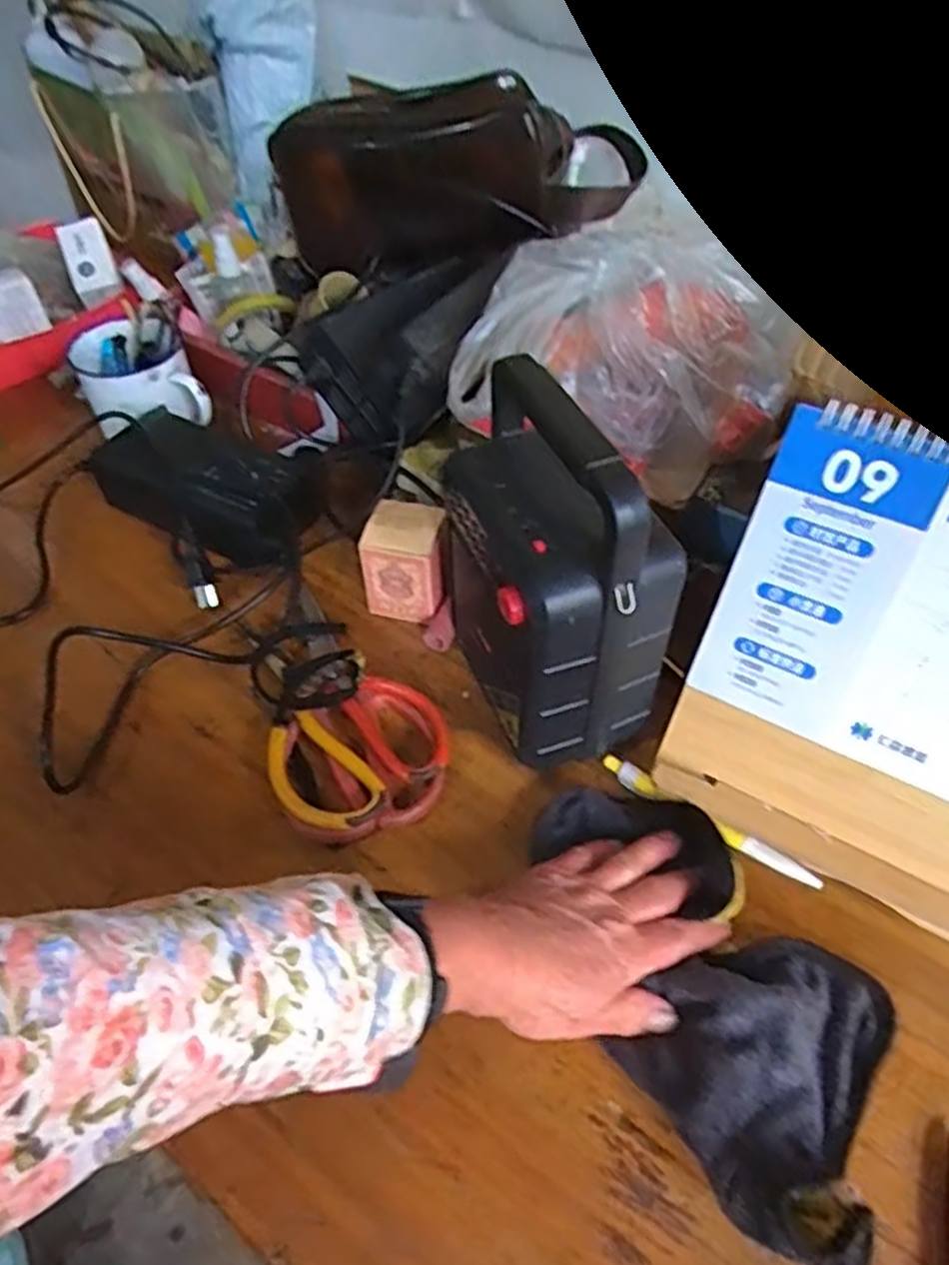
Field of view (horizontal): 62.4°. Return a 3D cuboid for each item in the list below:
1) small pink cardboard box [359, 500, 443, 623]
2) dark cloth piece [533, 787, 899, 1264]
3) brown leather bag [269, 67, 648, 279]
[{"bbox_3d":[-0.050,-0.051,0.563,0.057,0.068,0.057,1,50,2],"label":"small pink cardboard box"},{"bbox_3d":[0.112,0.171,0.392,0.133,0.036,0.222,-35,57,-25],"label":"dark cloth piece"},{"bbox_3d":[-0.015,-0.369,0.641,0.301,0.111,0.103,-2,50,0],"label":"brown leather bag"}]

